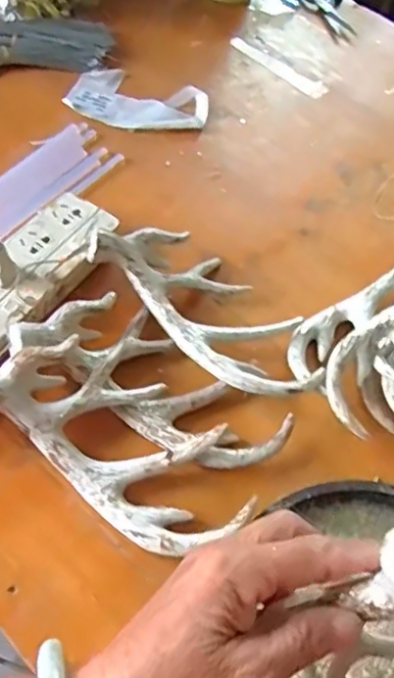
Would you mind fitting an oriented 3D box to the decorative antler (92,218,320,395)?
[{"bbox_3d":[0.014,-0.036,0.550,0.228,0.059,0.120,41,59,21],"label":"decorative antler"}]

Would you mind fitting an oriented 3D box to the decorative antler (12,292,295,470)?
[{"bbox_3d":[-0.029,0.030,0.508,0.223,0.063,0.107,26,55,12],"label":"decorative antler"}]

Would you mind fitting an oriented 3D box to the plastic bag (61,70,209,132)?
[{"bbox_3d":[-0.070,-0.285,0.751,0.158,0.014,0.095,19,54,7],"label":"plastic bag"}]

